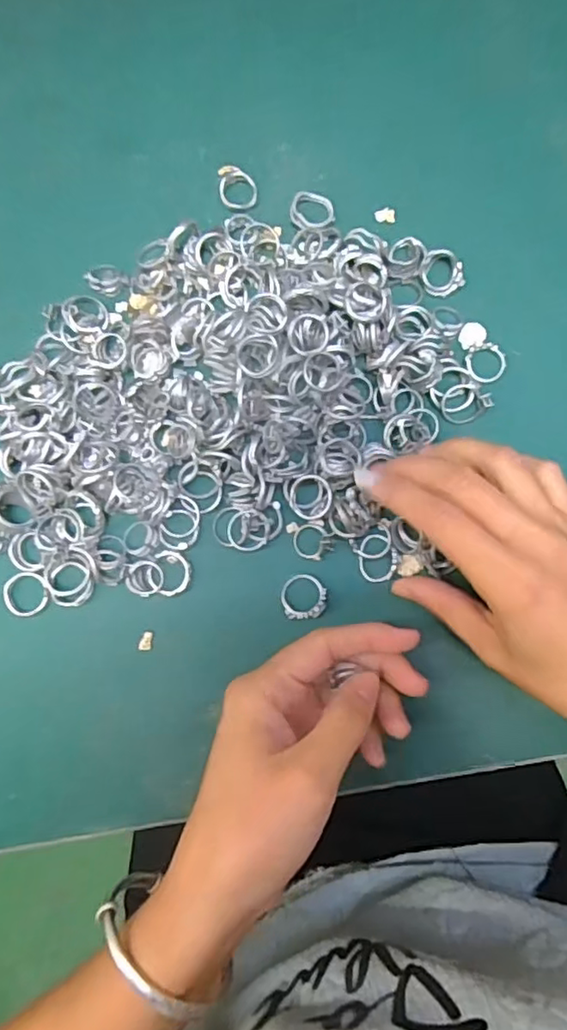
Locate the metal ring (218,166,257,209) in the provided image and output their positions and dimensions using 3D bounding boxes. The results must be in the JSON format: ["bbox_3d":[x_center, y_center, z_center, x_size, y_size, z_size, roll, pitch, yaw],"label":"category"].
[{"bbox_3d":[-0.024,-0.175,0.325,0.020,0.004,0.024,-4,83,1],"label":"metal ring"}]

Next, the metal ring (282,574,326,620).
[{"bbox_3d":[0.010,0.040,0.296,0.022,0.008,0.021,0,83,2],"label":"metal ring"}]

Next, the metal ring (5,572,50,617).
[{"bbox_3d":[-0.128,0.039,0.304,0.022,0.004,0.023,0,94,-2],"label":"metal ring"}]

